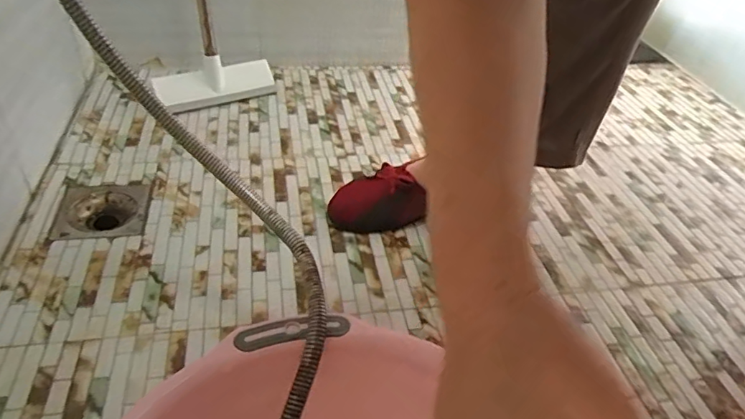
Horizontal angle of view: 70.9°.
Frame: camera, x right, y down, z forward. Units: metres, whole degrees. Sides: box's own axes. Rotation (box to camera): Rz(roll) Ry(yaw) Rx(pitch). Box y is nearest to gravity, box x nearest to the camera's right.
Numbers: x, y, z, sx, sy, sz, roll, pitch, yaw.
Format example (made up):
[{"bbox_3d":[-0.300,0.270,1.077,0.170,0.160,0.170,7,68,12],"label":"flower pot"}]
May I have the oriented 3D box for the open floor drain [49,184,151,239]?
[{"bbox_3d":[-0.343,0.007,0.671,0.106,0.030,0.111,-4,40,-12],"label":"open floor drain"}]

